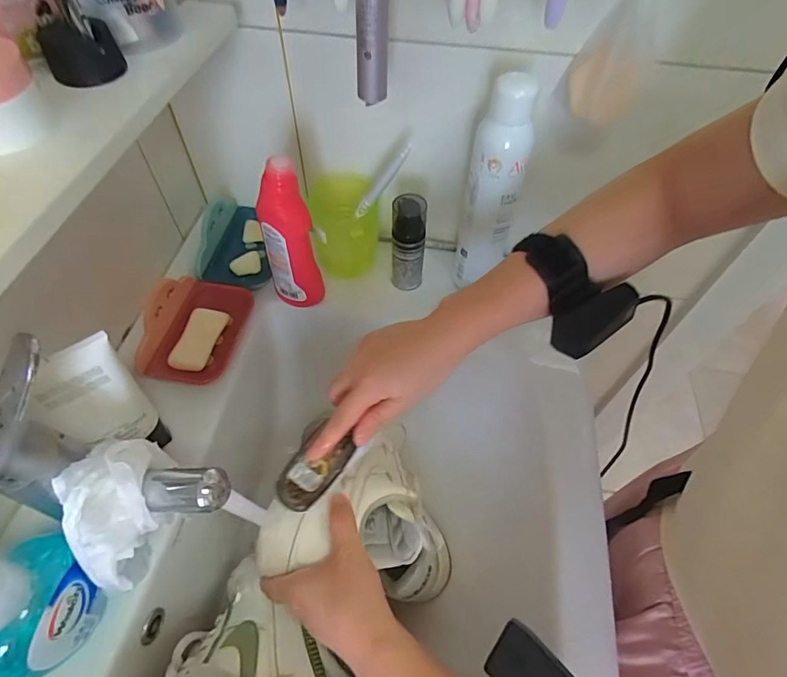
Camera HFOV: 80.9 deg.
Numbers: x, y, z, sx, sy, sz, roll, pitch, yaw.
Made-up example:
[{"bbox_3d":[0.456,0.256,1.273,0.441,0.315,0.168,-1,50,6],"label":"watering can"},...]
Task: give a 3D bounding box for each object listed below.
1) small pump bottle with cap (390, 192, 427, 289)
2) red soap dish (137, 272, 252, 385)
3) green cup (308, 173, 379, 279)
[{"bbox_3d":[0.016,-0.108,0.545,0.037,0.121,0.037,-2,55,-3],"label":"small pump bottle with cap"},{"bbox_3d":[-0.218,-0.015,0.508,0.081,0.063,0.130,12,55,7],"label":"red soap dish"},{"bbox_3d":[-0.059,-0.134,0.557,0.075,0.086,0.081,-7,55,-6],"label":"green cup"}]

